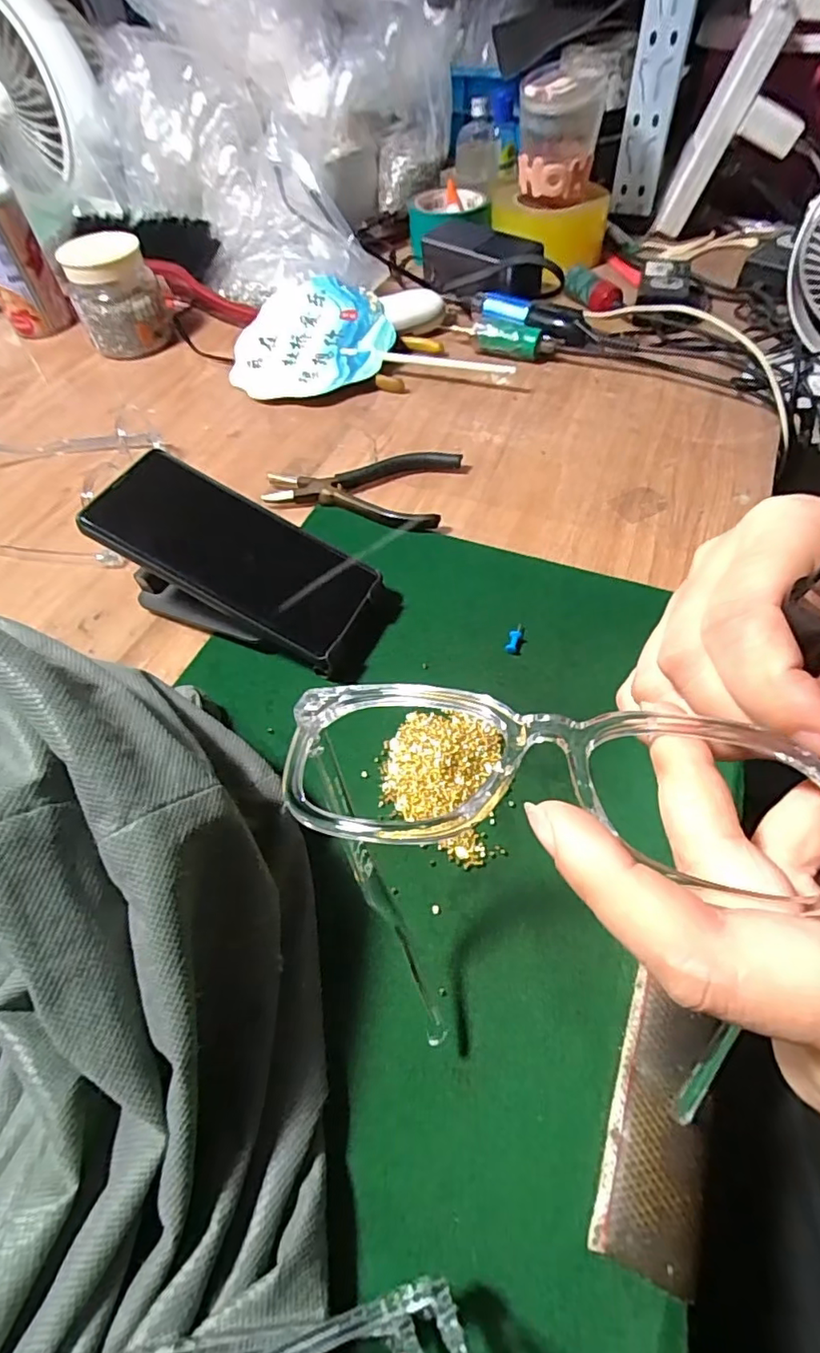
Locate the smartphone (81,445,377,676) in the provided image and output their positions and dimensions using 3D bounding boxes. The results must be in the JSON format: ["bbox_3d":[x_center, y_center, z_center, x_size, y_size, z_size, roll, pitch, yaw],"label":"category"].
[{"bbox_3d":[-0.101,-0.072,0.343,0.161,0.015,0.075,30,60,-2],"label":"smartphone"}]

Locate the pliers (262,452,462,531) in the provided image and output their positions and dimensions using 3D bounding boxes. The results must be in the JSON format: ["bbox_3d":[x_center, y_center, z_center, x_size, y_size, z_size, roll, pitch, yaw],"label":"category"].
[{"bbox_3d":[-0.037,-0.147,0.437,0.135,0.014,0.079,11,56,12],"label":"pliers"}]

